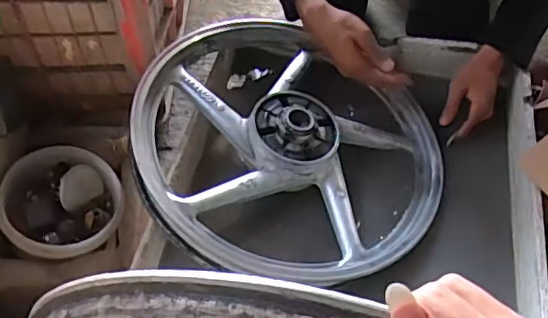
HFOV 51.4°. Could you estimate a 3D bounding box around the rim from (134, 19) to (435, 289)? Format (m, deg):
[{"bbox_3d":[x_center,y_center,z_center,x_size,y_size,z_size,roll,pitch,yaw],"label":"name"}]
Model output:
[{"bbox_3d":[0.028,-0.036,0.794,0.408,0.097,0.425,0,53,-1],"label":"rim"}]

